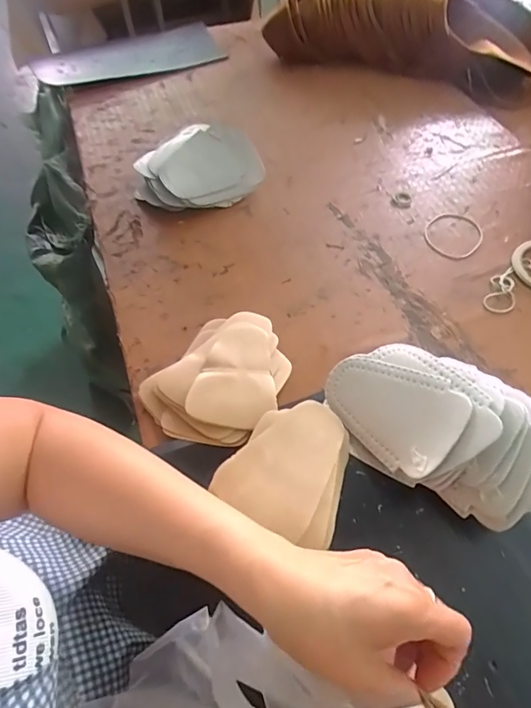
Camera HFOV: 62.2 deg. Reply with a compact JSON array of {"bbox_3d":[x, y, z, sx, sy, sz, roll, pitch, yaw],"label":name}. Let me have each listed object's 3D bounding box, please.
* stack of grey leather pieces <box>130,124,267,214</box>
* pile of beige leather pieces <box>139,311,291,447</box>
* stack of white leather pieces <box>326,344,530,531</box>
[{"bbox_3d":[-0.098,-0.271,0.629,0.179,0.062,0.133,-14,57,-8],"label":"stack of grey leather pieces"},{"bbox_3d":[-0.041,0.019,0.457,0.129,0.036,0.164,30,62,20],"label":"pile of beige leather pieces"},{"bbox_3d":[0.153,0.053,0.388,0.199,0.058,0.125,28,62,19],"label":"stack of white leather pieces"}]

